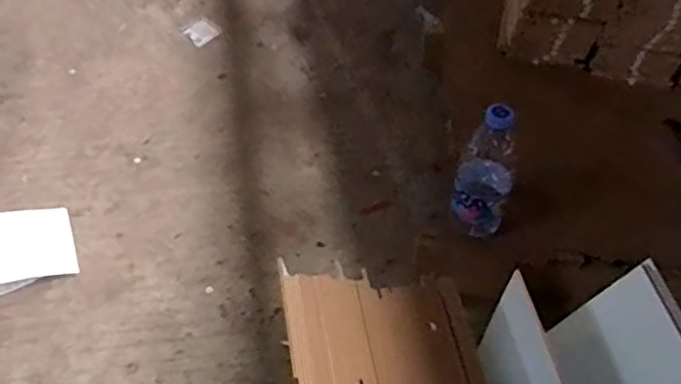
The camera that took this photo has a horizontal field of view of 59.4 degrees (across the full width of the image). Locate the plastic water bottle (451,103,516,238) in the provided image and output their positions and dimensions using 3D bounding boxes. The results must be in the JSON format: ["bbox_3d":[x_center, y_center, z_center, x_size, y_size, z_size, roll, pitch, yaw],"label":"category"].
[{"bbox_3d":[0.181,-0.019,0.733,0.070,0.182,0.062,14,54,9],"label":"plastic water bottle"}]

